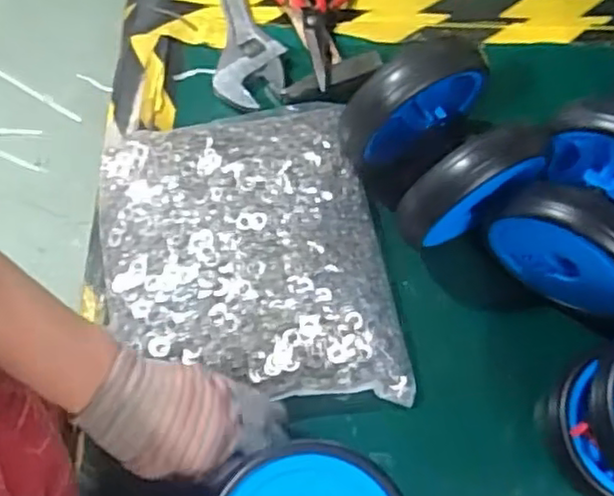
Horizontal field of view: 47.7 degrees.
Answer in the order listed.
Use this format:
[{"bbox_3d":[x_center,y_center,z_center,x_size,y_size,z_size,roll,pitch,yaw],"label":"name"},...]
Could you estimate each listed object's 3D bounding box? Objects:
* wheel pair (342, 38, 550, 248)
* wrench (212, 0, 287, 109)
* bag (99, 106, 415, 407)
[{"bbox_3d":[0.107,-0.078,0.563,0.113,0.132,0.119,-27,74,-11],"label":"wheel pair"},{"bbox_3d":[-0.071,-0.264,0.690,0.064,0.015,0.273,-7,71,-5],"label":"wrench"},{"bbox_3d":[-0.050,0.005,0.568,0.224,0.055,0.251,-9,71,-6],"label":"bag"}]

